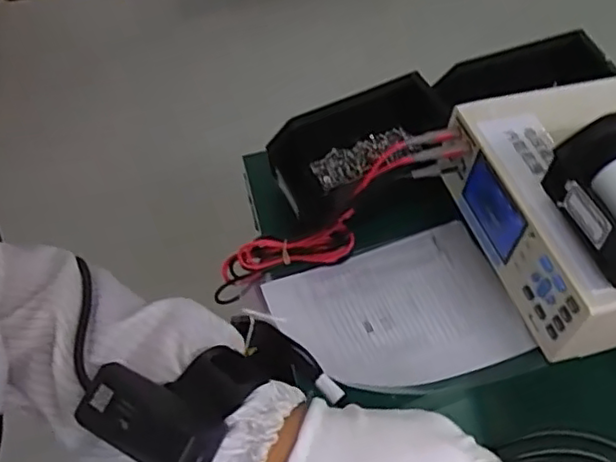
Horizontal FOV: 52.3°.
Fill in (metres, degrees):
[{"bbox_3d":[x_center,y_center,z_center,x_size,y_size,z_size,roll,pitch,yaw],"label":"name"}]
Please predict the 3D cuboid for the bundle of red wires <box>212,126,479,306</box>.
[{"bbox_3d":[0.025,-0.010,0.567,0.260,0.056,0.033,-34,54,15],"label":"bundle of red wires"}]

